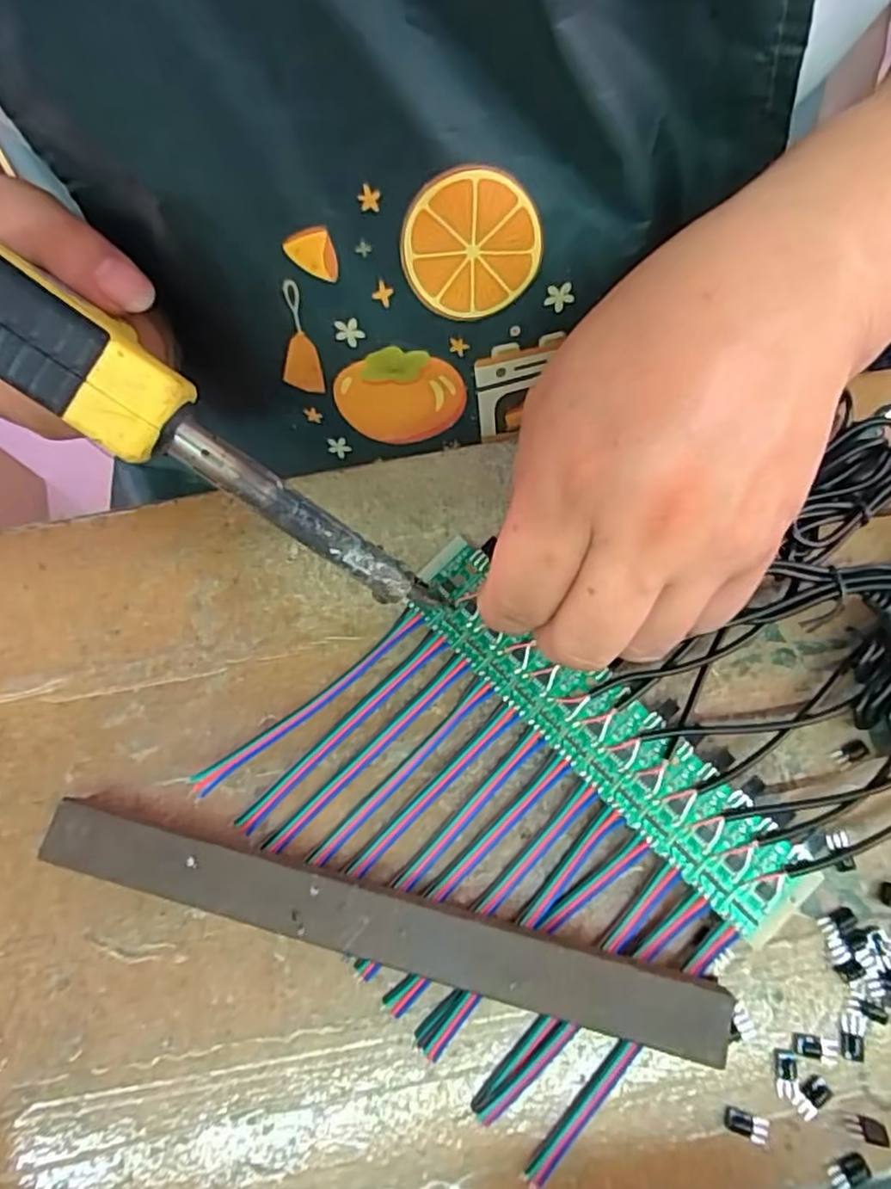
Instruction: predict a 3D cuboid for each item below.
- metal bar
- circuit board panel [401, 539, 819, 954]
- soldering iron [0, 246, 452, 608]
[{"bbox_3d":[-0.024,0.102,0.210,0.213,0.021,0.020,13,74,6],"label":"metal bar"},{"bbox_3d":[0.051,0.045,0.229,0.161,0.004,0.033,42,79,14],"label":"circuit board panel"},{"bbox_3d":[-0.071,-0.041,0.197,0.175,0.023,0.025,35,75,-22],"label":"soldering iron"}]

